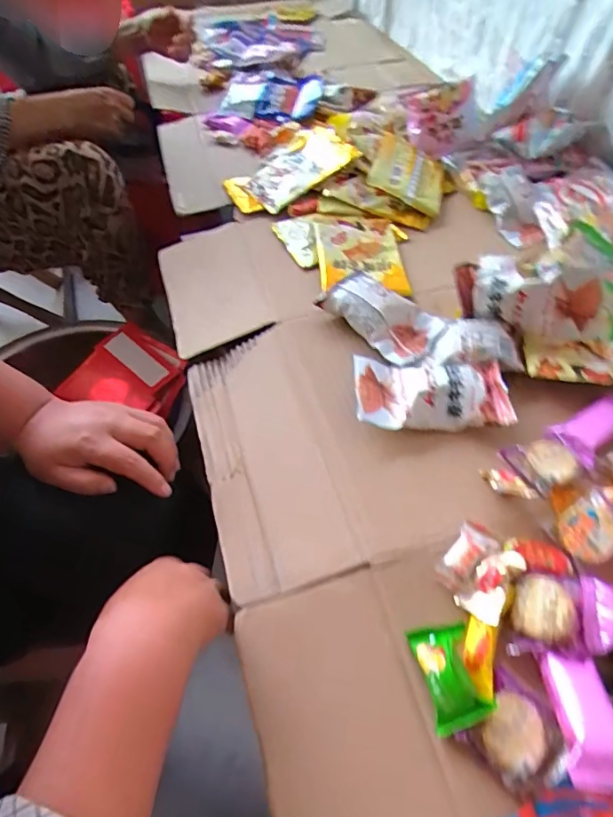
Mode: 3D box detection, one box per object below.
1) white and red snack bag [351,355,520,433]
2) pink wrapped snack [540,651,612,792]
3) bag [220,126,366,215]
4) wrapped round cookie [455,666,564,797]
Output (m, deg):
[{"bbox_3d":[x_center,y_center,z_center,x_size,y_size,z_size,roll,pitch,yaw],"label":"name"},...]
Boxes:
[{"bbox_3d":[0.114,-0.013,0.471,0.136,0.031,0.073,2,51,1],"label":"white and red snack bag"},{"bbox_3d":[0.174,0.191,0.313,0.040,0.012,0.075,2,34,1],"label":"pink wrapped snack"},{"bbox_3d":[-0.025,-0.352,0.749,0.191,0.028,0.130,-34,54,-10],"label":"bag"},{"bbox_3d":[0.134,0.205,0.318,0.054,0.018,0.052,35,59,24],"label":"wrapped round cookie"}]

